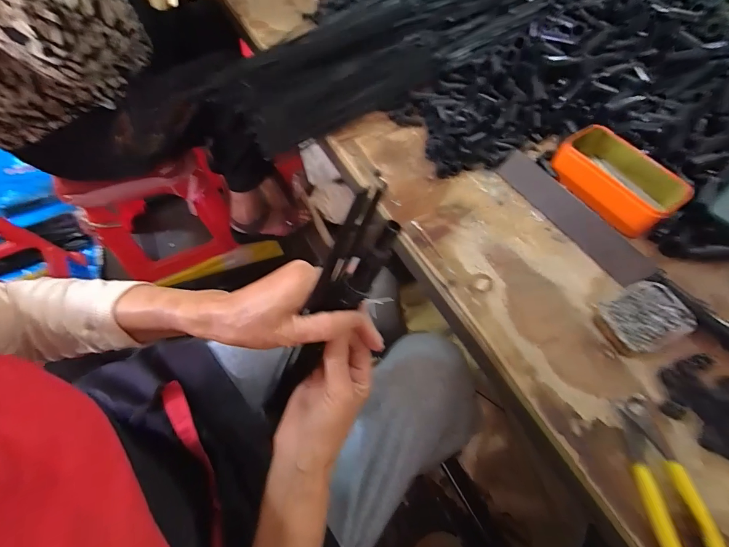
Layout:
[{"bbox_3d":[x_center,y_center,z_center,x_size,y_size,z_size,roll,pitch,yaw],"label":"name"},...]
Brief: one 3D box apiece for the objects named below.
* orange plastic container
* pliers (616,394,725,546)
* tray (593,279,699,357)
[{"bbox_3d":[0.322,-0.122,0.454,0.087,0.044,0.146,-33,70,-18],"label":"orange plastic container"},{"bbox_3d":[0.262,0.196,0.299,0.053,0.018,0.164,-8,65,-8],"label":"pliers"},{"bbox_3d":[0.301,0.048,0.382,0.087,0.028,0.064,-20,67,-13],"label":"tray"}]

